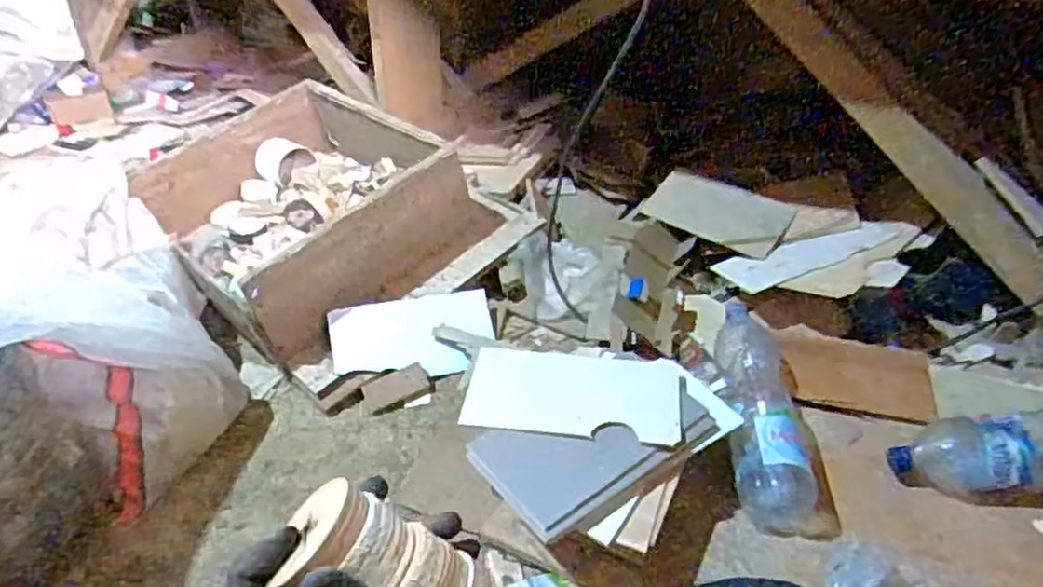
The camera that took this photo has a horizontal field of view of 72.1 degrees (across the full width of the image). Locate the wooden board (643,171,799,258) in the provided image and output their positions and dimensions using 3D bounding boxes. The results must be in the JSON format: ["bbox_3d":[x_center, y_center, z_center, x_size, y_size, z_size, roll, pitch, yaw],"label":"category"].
[{"bbox_3d":[0.344,-0.145,1.262,0.254,0.099,0.013,29,17,35],"label":"wooden board"}]

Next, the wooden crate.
[{"bbox_3d":[-0.337,-0.158,1.230,0.555,0.194,0.469,29,46,35],"label":"wooden crate"}]

